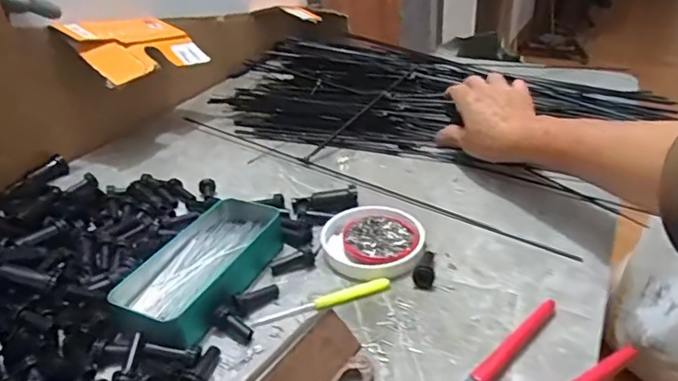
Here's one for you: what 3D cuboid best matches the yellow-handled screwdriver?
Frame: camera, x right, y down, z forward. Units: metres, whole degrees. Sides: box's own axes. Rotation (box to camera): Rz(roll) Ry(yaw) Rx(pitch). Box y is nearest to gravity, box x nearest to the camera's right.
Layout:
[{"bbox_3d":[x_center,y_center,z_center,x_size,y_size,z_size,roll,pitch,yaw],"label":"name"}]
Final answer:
[{"bbox_3d":[-0.013,0.086,0.415,0.112,0.009,0.012,-14,33,-16],"label":"yellow-handled screwdriver"}]

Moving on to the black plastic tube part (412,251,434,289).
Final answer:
[{"bbox_3d":[0.070,0.062,0.436,0.016,0.014,0.043,3,32,11],"label":"black plastic tube part"}]

